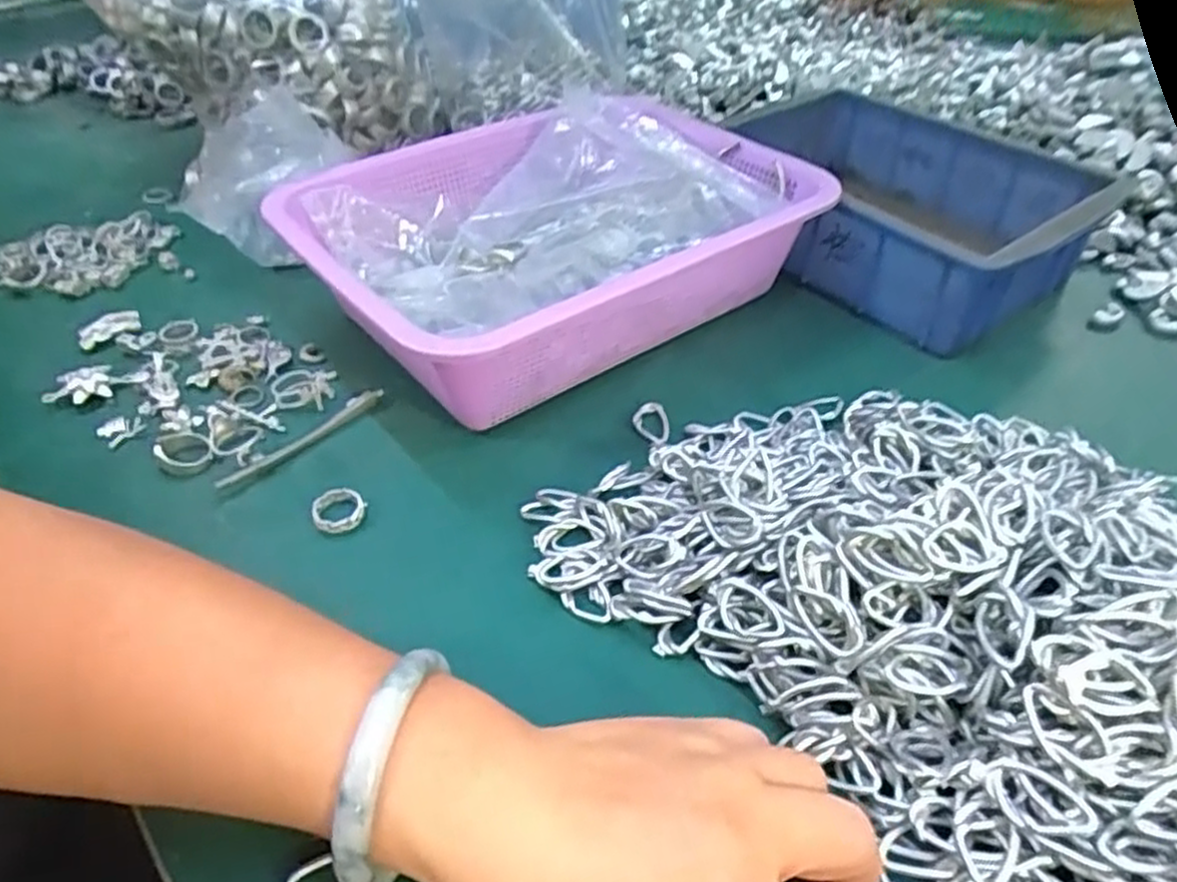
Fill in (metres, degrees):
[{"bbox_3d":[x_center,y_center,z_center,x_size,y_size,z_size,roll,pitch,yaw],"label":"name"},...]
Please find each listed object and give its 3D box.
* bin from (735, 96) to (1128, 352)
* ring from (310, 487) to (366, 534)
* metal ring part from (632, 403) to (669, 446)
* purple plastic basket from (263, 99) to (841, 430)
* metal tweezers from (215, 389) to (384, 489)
[{"bbox_3d":[0.215,-0.167,0.554,0.179,0.071,0.247,-26,48,-24],"label":"bin"},{"bbox_3d":[-0.122,0.033,0.379,0.025,0.009,0.025,-8,43,-6],"label":"ring"},{"bbox_3d":[0.035,-0.009,0.430,0.020,0.006,0.030,4,43,6],"label":"metal ring part"},{"bbox_3d":[-0.021,-0.125,0.490,0.296,0.085,0.222,-29,49,-27],"label":"purple plastic basket"},{"bbox_3d":[-0.153,-0.003,0.415,0.013,0.005,0.100,28,50,28],"label":"metal tweezers"}]

